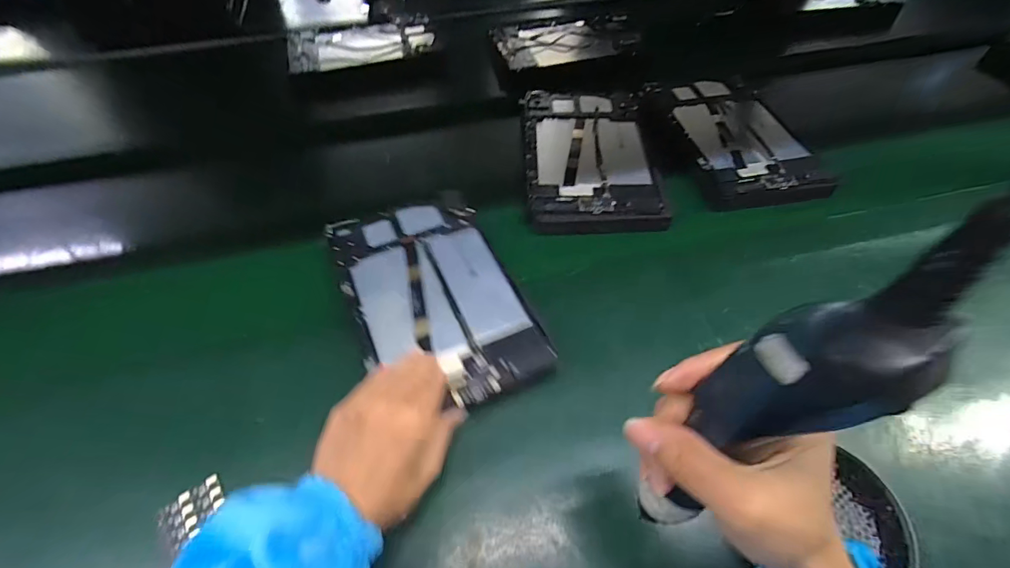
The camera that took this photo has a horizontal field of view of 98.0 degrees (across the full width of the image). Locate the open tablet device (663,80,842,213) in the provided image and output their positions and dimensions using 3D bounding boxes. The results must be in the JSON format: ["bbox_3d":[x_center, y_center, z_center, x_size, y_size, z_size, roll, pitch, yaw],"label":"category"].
[{"bbox_3d":[0.296,-0.190,0.557,0.135,0.020,0.240,-2,53,-2],"label":"open tablet device"}]

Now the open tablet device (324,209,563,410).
[{"bbox_3d":[-0.070,0.006,0.410,0.143,0.012,0.234,-19,58,-15],"label":"open tablet device"}]

